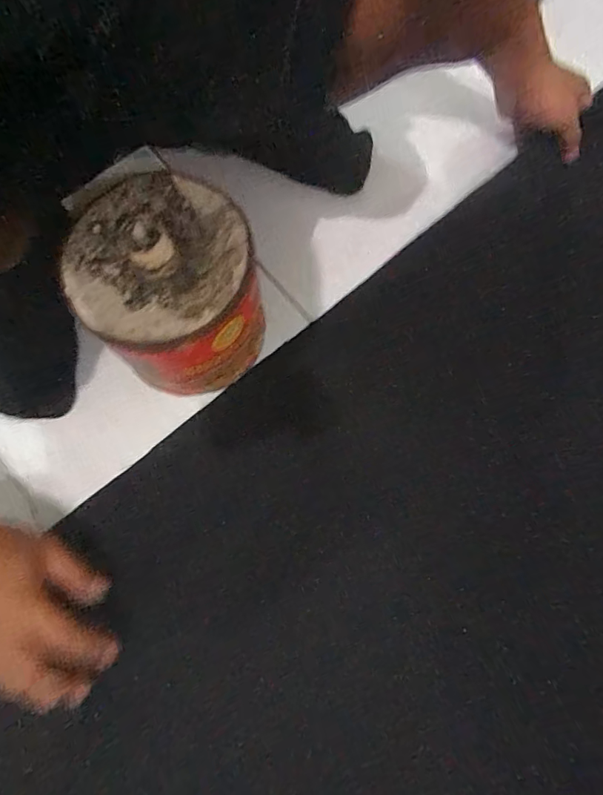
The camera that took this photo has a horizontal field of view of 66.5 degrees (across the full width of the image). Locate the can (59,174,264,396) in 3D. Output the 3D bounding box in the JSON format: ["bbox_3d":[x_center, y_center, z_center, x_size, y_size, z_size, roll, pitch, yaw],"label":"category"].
[{"bbox_3d":[-0.109,-0.086,0.411,0.144,0.178,0.140,-1,74,2],"label":"can"}]

